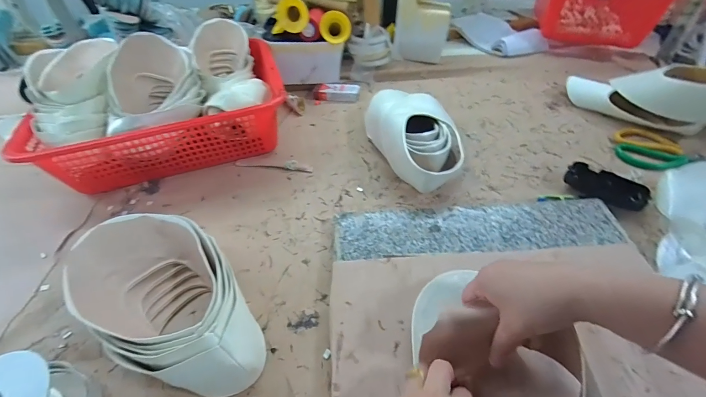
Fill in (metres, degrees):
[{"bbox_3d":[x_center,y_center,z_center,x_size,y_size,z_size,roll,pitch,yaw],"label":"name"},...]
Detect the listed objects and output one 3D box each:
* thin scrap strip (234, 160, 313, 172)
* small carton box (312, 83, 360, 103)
[{"bbox_3d":[-0.147,-0.063,0.605,0.147,0.013,0.017,4,46,9],"label":"thin scrap strip"},{"bbox_3d":[-0.039,-0.247,0.766,0.106,0.029,0.042,4,46,9],"label":"small carton box"}]

